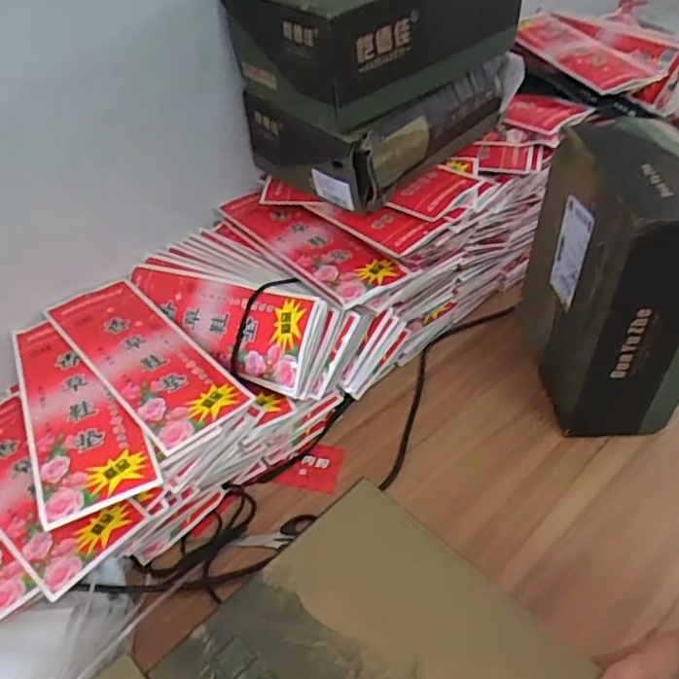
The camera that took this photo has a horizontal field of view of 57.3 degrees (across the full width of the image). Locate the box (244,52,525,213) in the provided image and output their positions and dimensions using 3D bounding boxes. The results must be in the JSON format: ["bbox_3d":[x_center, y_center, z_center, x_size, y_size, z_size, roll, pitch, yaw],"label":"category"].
[{"bbox_3d":[0.062,-0.323,0.875,0.217,0.119,0.338,32,54,30],"label":"box"}]

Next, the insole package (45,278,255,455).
[{"bbox_3d":[-0.238,0.014,0.751,0.114,0.020,0.287,-34,52,-28],"label":"insole package"}]

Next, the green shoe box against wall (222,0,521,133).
[{"bbox_3d":[0.048,-0.401,0.765,0.211,0.143,0.331,32,54,30],"label":"green shoe box against wall"}]

